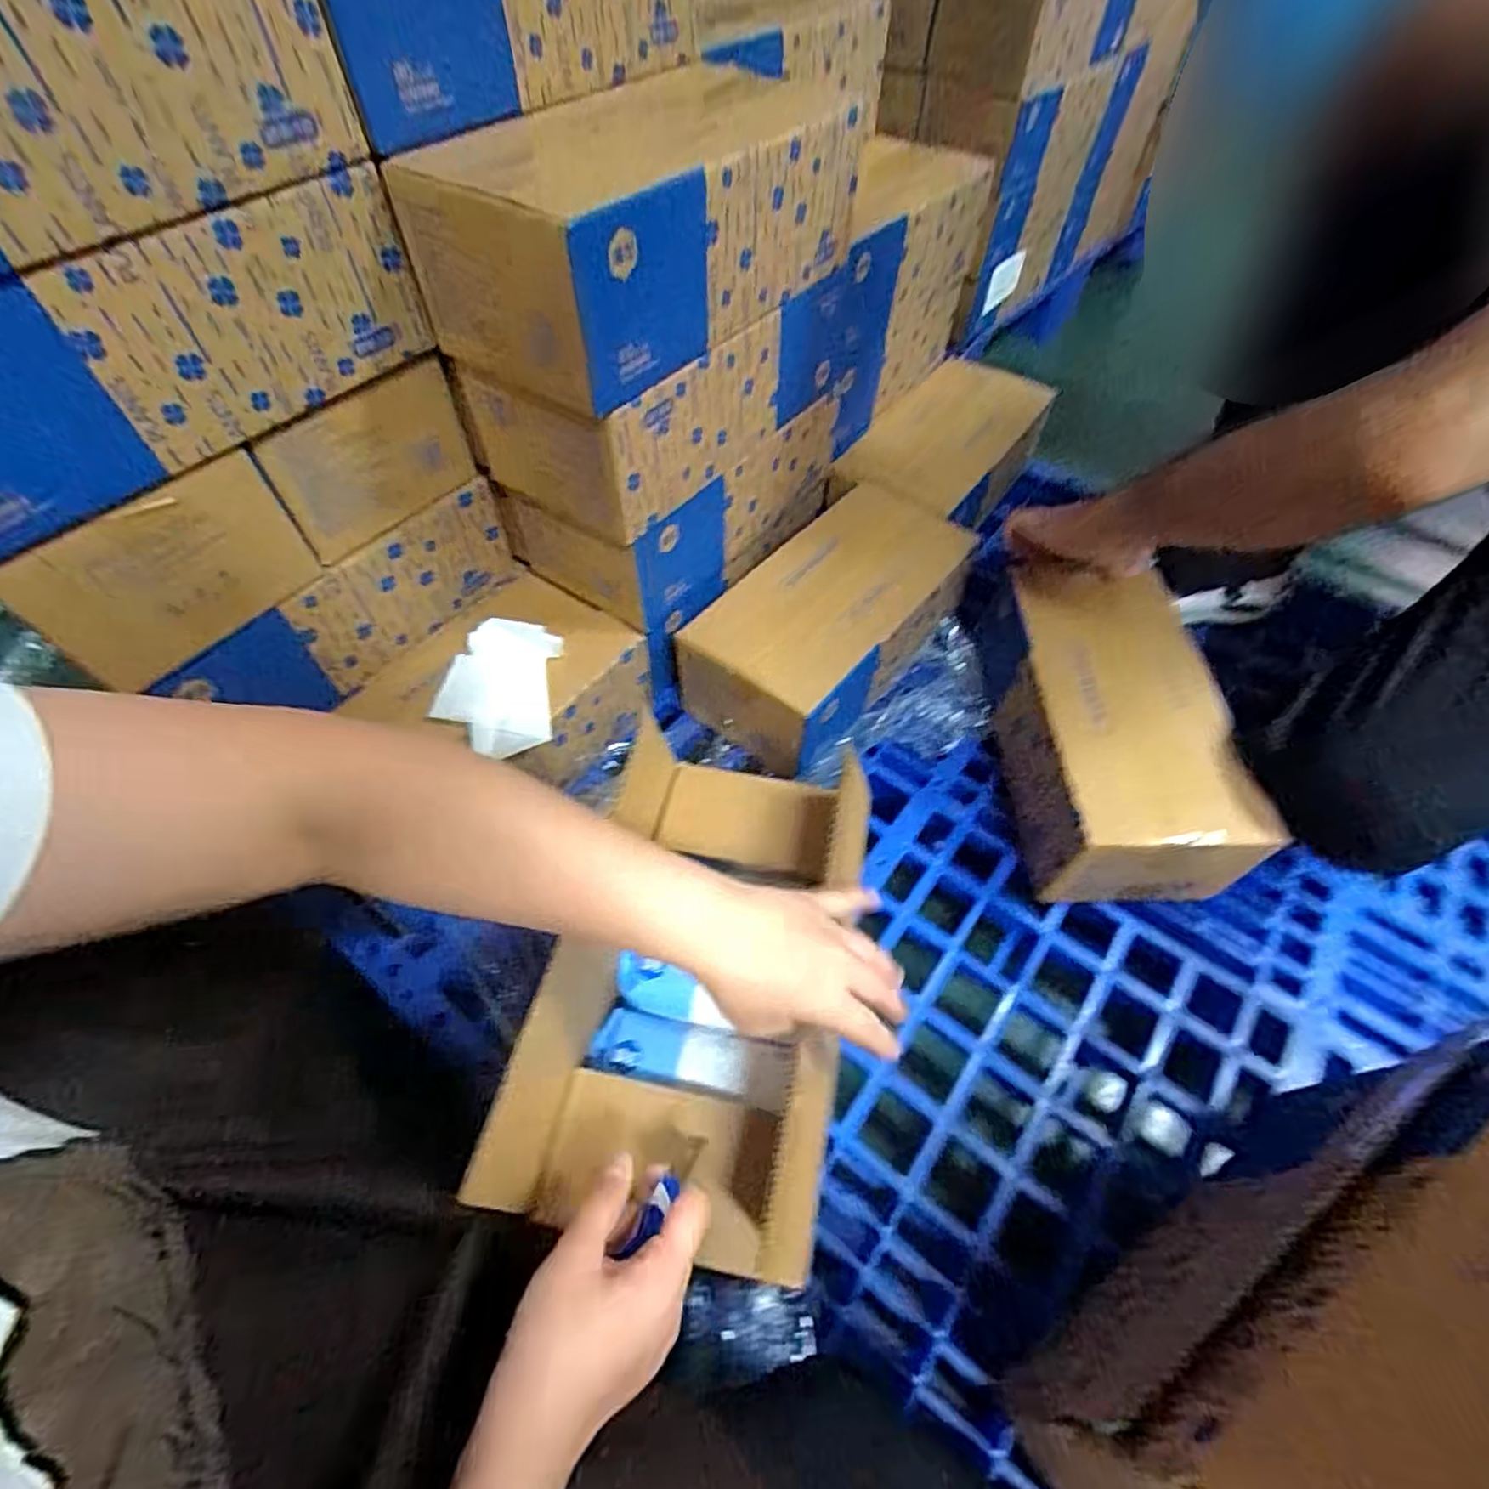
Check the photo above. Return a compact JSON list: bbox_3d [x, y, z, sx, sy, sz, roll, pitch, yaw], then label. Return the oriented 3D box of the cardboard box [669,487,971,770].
[{"bbox_3d":[0.097,-0.137,0.753,0.170,0.108,0.340,33,61,21],"label":"cardboard box"}]

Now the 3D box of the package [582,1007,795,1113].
[{"bbox_3d":[-0.036,0.214,0.469,0.135,0.022,0.043,11,56,8],"label":"package"}]

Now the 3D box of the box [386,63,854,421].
[{"bbox_3d":[-0.069,-0.400,0.532,0.172,0.123,0.332,33,61,21],"label":"box"}]

